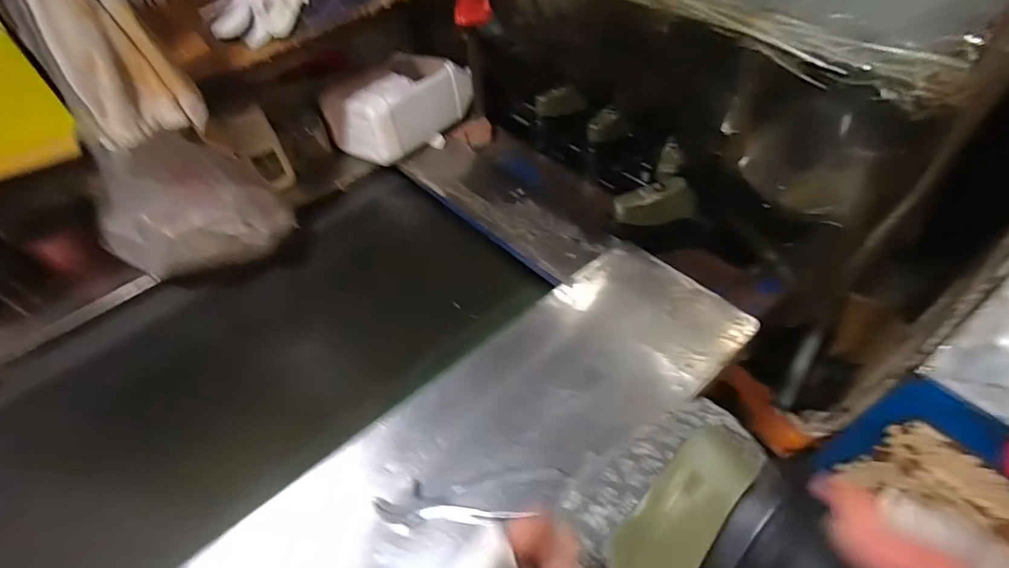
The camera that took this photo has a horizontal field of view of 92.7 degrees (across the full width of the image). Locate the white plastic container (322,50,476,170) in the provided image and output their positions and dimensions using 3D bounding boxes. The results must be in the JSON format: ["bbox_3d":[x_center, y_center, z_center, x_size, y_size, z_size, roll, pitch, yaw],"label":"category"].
[{"bbox_3d":[-0.205,-0.373,0.966,0.170,0.123,0.272,31,59,27],"label":"white plastic container"}]

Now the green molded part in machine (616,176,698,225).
[{"bbox_3d":[0.237,-0.127,0.752,0.128,0.048,0.046,-8,50,-1],"label":"green molded part in machine"}]

